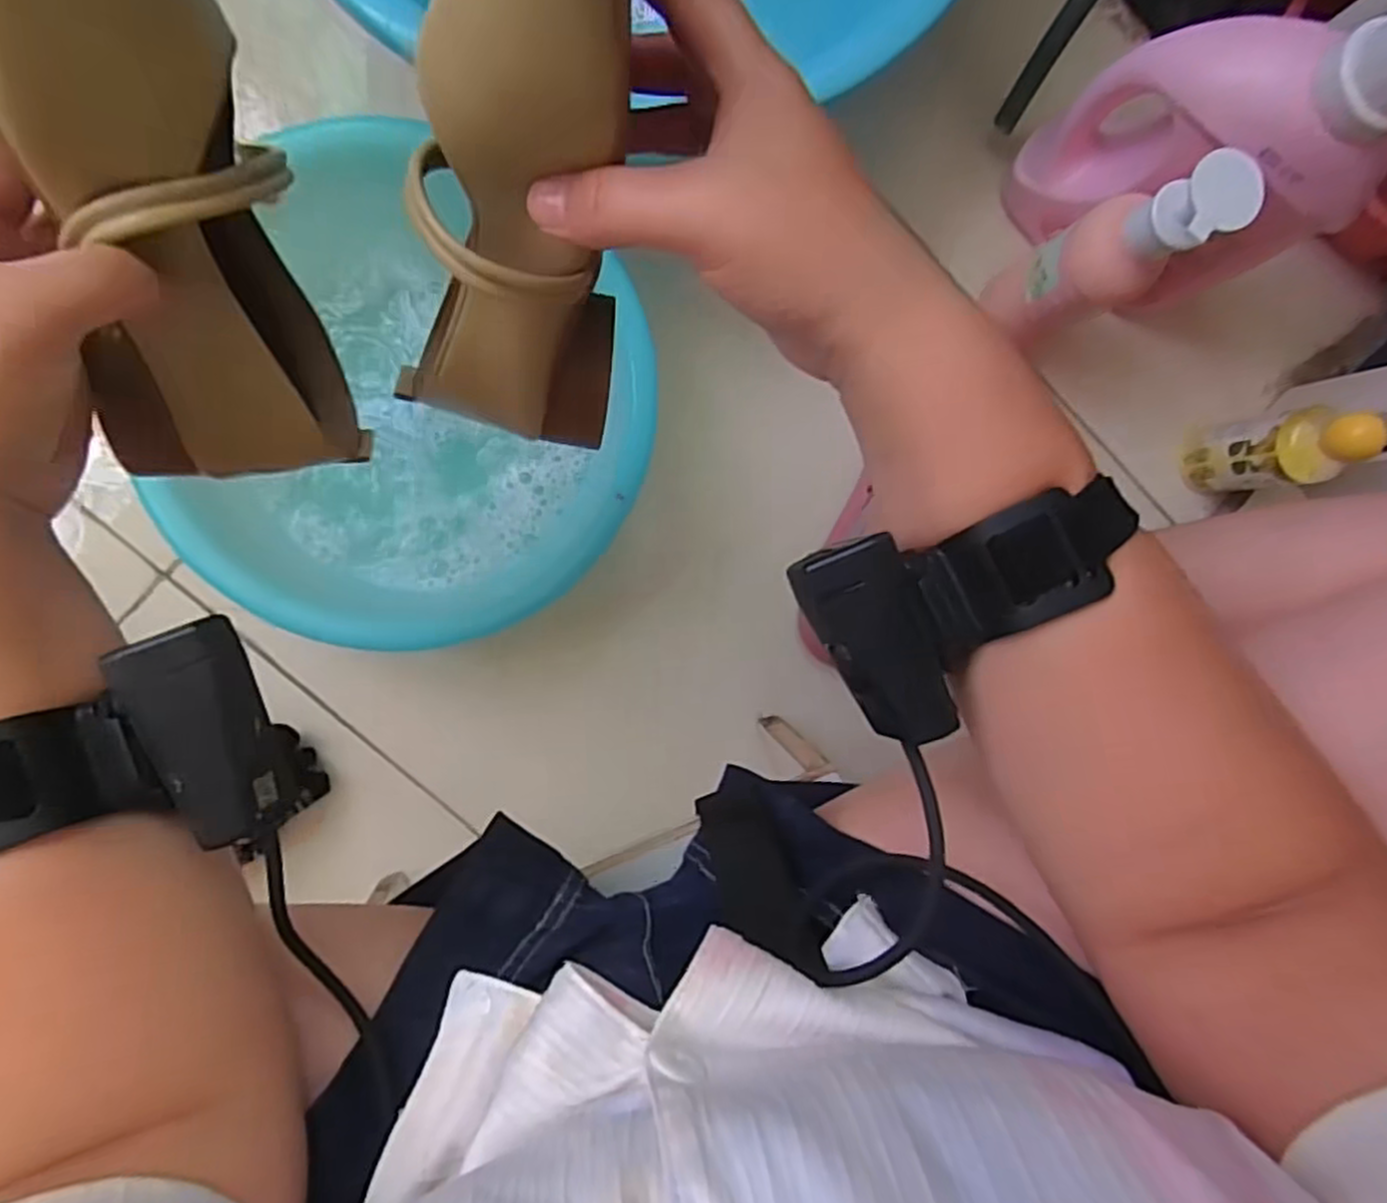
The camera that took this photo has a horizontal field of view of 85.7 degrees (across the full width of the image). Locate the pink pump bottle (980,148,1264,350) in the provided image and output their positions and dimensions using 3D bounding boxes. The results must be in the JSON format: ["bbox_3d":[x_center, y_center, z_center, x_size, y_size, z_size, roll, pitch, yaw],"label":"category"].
[{"bbox_3d":[0.275,-0.230,0.503,0.055,0.186,0.065,-30,97,-5],"label":"pink pump bottle"}]

